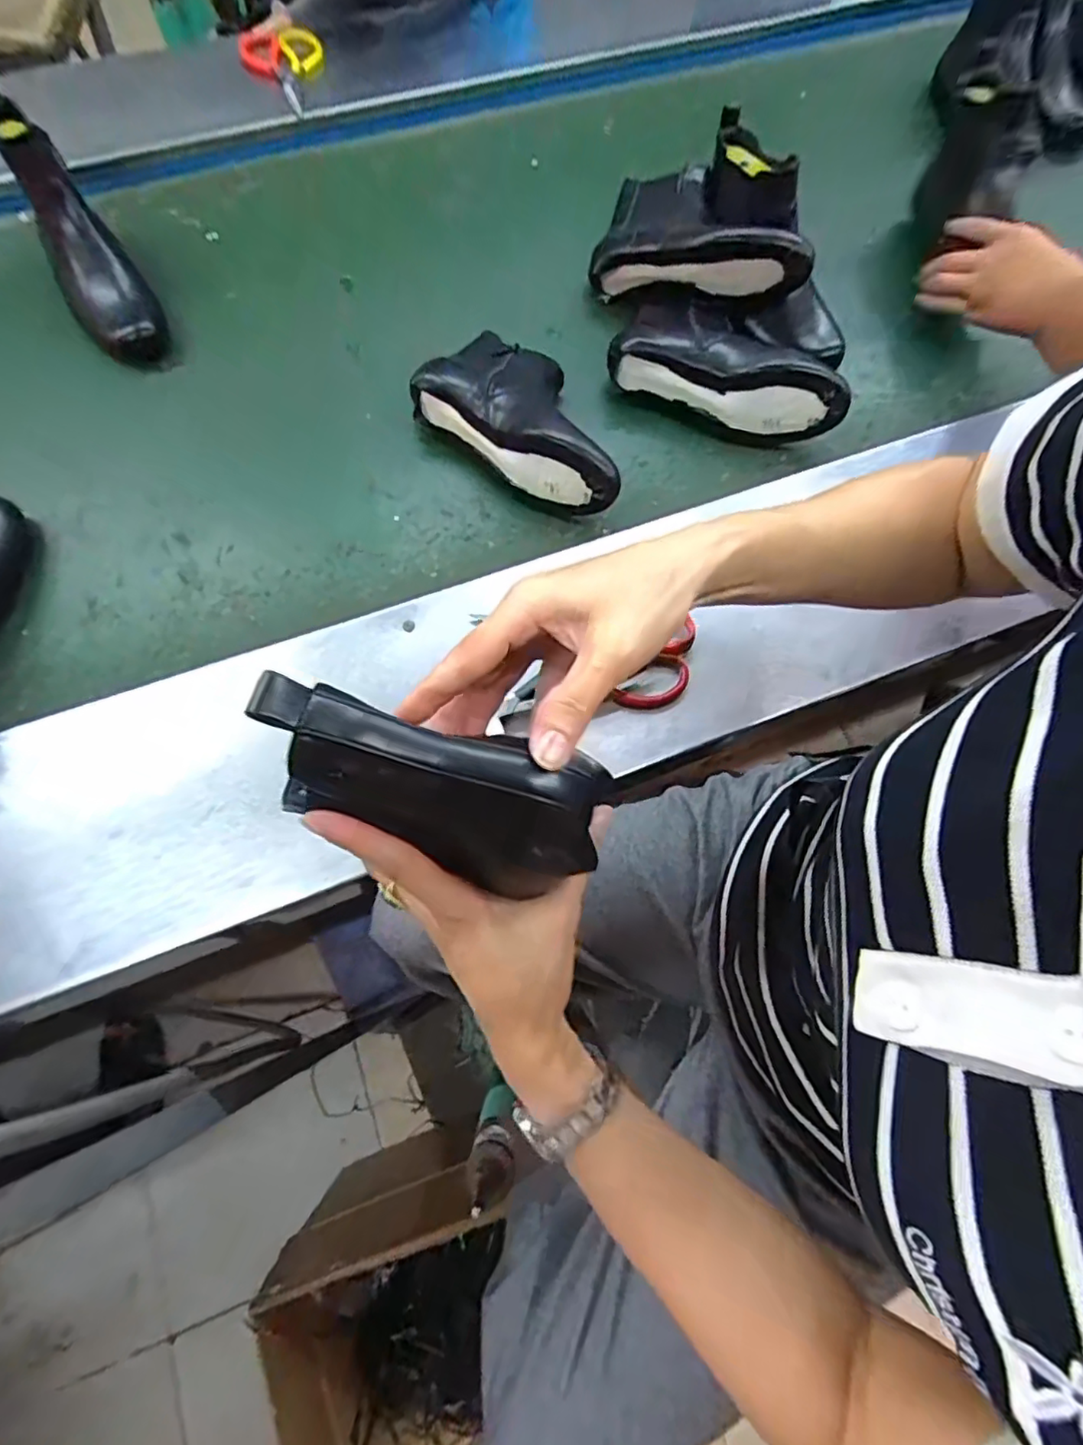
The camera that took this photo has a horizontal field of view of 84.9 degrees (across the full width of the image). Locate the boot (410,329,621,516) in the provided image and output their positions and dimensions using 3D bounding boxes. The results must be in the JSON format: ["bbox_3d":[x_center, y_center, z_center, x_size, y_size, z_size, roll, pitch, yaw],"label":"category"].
[{"bbox_3d":[-0.007,-0.324,0.632,0.251,0.079,0.133,38,74,10],"label":"boot"}]

